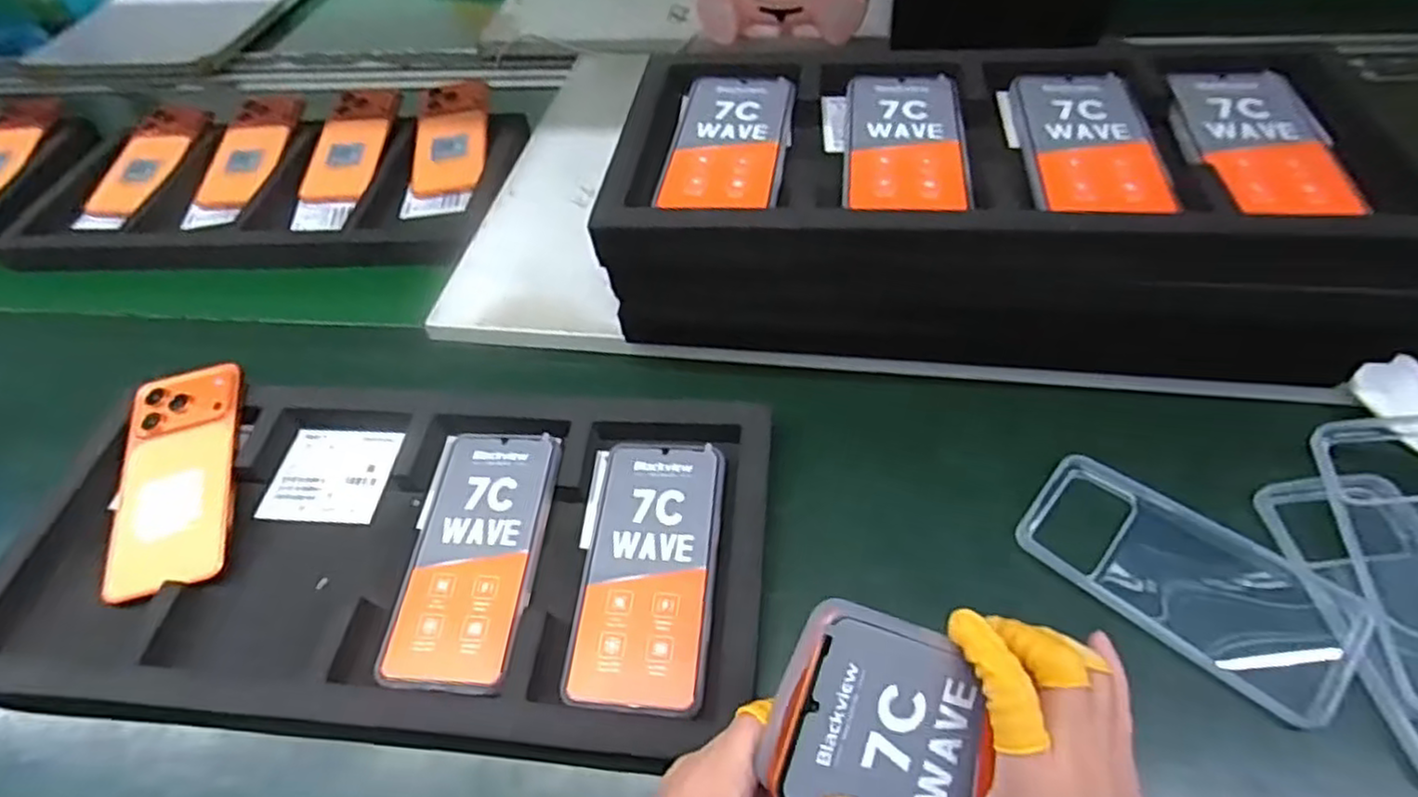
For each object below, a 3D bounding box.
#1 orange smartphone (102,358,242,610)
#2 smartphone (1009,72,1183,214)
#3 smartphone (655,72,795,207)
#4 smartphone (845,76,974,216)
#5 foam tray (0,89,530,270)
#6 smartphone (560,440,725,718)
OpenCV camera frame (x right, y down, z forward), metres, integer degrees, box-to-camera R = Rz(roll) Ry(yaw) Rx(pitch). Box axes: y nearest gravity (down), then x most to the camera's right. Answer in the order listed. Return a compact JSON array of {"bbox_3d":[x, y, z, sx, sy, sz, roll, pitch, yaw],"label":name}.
[{"bbox_3d":[-0.367,0.053,0.473,0.078,0.012,0.167,-14,61,-3],"label":"orange smartphone"},{"bbox_3d":[0.246,-0.169,0.451,0.075,0.011,0.164,4,52,8],"label":"smartphone"},{"bbox_3d":[0.015,-0.184,0.485,0.080,0.009,0.160,5,52,9],"label":"smartphone"},{"bbox_3d":[0.133,-0.178,0.469,0.077,0.006,0.161,4,52,8],"label":"smartphone"},{"bbox_3d":[-0.467,-0.241,0.741,0.530,0.064,0.247,-4,51,1],"label":"foam tray"},{"bbox_3d":[-0.036,0.098,0.416,0.078,0.010,0.164,3,52,7],"label":"smartphone"}]

